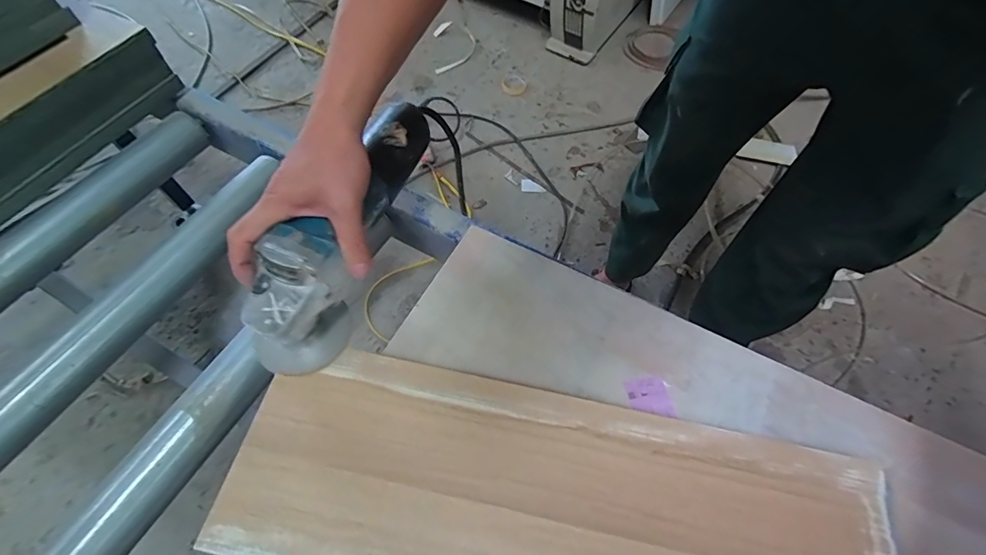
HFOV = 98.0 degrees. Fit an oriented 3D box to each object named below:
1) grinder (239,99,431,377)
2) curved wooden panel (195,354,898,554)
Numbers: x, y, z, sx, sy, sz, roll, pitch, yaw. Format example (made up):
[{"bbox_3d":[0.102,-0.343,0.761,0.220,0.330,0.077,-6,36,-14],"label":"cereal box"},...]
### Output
[{"bbox_3d":[-0.134,-0.052,0.403,0.073,0.071,0.283,20,68,12],"label":"grinder"},{"bbox_3d":[0.048,0.186,0.354,0.523,0.011,0.175,9,62,4],"label":"curved wooden panel"}]

